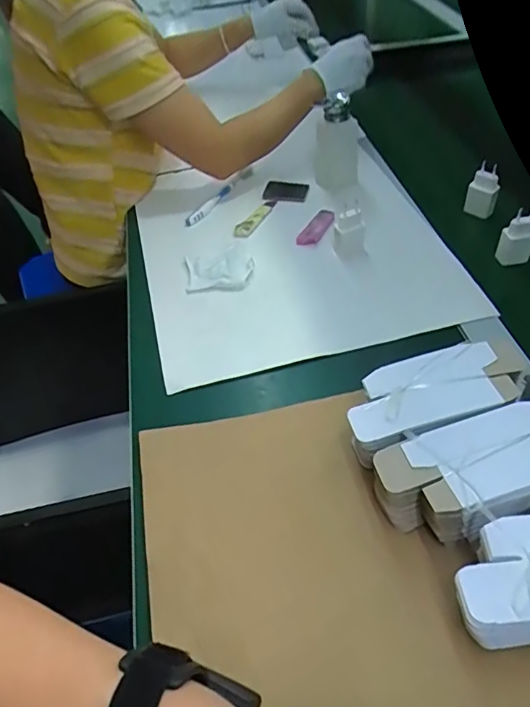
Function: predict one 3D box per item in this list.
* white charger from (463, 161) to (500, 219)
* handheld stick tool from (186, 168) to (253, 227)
[{"bbox_3d":[0.333,-0.251,0.818,0.044,0.080,0.023,11,33,11],"label":"white charger"},{"bbox_3d":[-0.075,-0.261,0.888,0.017,0.014,0.168,25,54,26],"label":"handheld stick tool"}]

